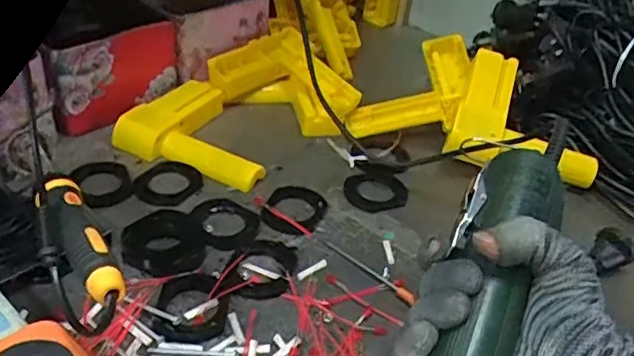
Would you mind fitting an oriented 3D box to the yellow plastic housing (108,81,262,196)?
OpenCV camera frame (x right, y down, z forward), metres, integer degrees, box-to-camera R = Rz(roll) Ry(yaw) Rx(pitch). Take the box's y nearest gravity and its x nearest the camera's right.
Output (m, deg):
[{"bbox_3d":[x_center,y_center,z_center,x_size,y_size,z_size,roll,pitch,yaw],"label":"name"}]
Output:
[{"bbox_3d":[-0.103,-0.050,0.566,0.145,0.029,0.117,21,39,18],"label":"yellow plastic housing"}]

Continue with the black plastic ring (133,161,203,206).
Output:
[{"bbox_3d":[-0.133,0.005,0.521,0.056,0.009,0.064,8,37,1],"label":"black plastic ring"}]

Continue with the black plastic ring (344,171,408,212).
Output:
[{"bbox_3d":[0.054,0.013,0.537,0.056,0.010,0.062,12,37,7],"label":"black plastic ring"}]

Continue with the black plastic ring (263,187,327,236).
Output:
[{"bbox_3d":[-0.021,0.024,0.498,0.052,0.004,0.062,18,38,13],"label":"black plastic ring"}]

